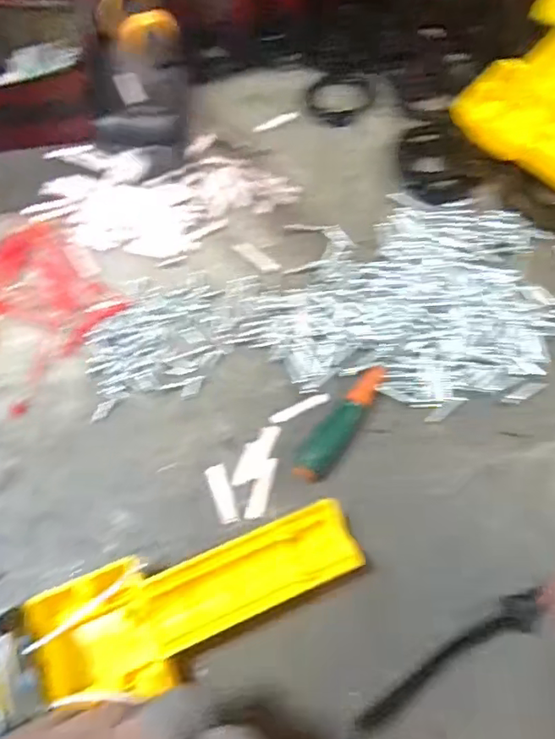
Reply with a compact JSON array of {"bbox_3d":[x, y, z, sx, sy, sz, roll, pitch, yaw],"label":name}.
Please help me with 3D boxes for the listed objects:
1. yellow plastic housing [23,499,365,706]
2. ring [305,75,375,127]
[{"bbox_3d":[-0.034,0.109,0.257,0.149,0.037,0.052,-20,67,-5],"label":"yellow plastic housing"},{"bbox_3d":[0.048,-0.210,0.415,0.048,0.004,0.056,40,71,16],"label":"ring"}]

